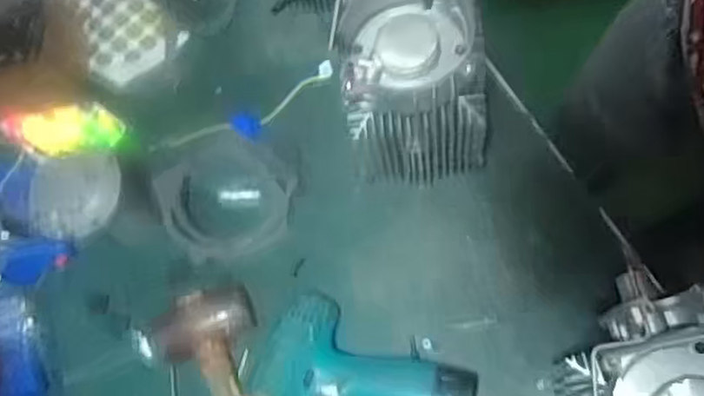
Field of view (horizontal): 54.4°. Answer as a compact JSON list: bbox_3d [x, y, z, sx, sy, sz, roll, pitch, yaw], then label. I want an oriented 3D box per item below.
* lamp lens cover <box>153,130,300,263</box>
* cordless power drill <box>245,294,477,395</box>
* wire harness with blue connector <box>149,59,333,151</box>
[{"bbox_3d":[-0.126,-0.010,0.707,0.143,0.034,0.128,-16,61,0],"label":"lamp lens cover"},{"bbox_3d":[-0.015,0.244,0.599,0.200,0.060,0.295,14,74,12],"label":"cordless power drill"},{"bbox_3d":[-0.112,-0.087,0.744,0.214,0.012,0.048,-30,70,-3],"label":"wire harness with blue connector"}]

